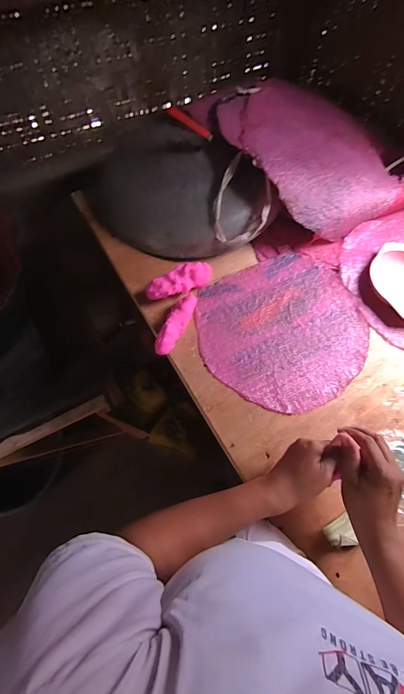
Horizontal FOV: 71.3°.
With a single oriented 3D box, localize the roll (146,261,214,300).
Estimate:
[{"bbox_3d":[-0.044,-0.132,0.571,0.137,0.042,0.046,-30,71,-13],"label":"roll"}]

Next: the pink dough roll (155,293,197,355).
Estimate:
[{"bbox_3d":[-0.049,-0.044,0.536,0.039,0.037,0.134,18,68,7],"label":"pink dough roll"}]

